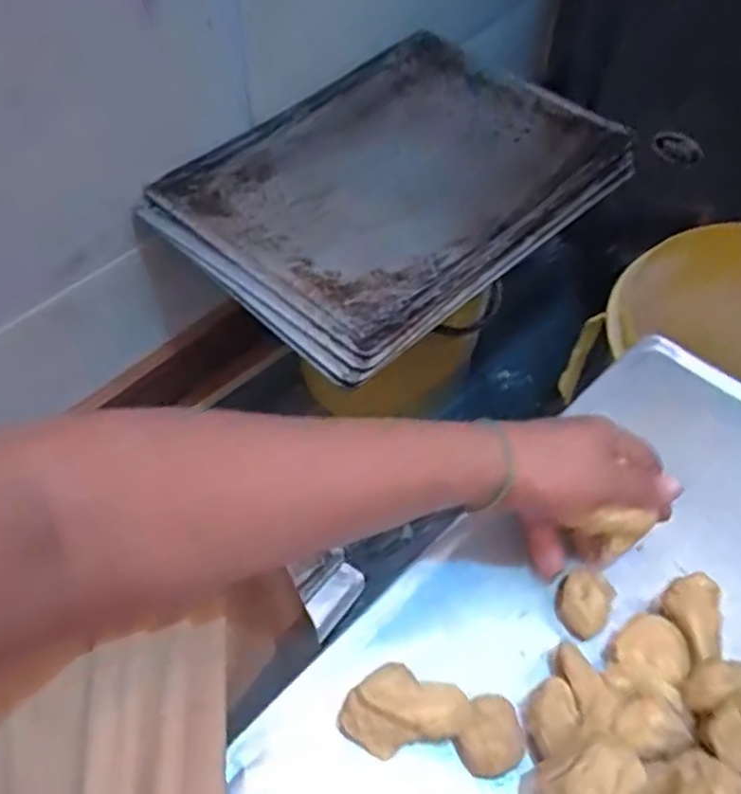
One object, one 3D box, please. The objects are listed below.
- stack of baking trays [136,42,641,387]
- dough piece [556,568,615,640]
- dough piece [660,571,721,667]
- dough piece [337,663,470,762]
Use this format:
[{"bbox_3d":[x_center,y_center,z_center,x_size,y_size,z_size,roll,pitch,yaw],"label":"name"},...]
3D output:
[{"bbox_3d":[0.029,-0.233,0.755,0.454,0.056,0.325,-37,60,-27],"label":"stack of baking trays"},{"bbox_3d":[0.125,0.121,0.416,0.025,0.031,0.031,-33,58,-25],"label":"dough piece"},{"bbox_3d":[0.181,0.122,0.399,0.029,0.020,0.052,9,51,7],"label":"dough piece"},{"bbox_3d":[0.016,0.169,0.384,0.065,0.039,0.035,-7,51,-6],"label":"dough piece"}]

